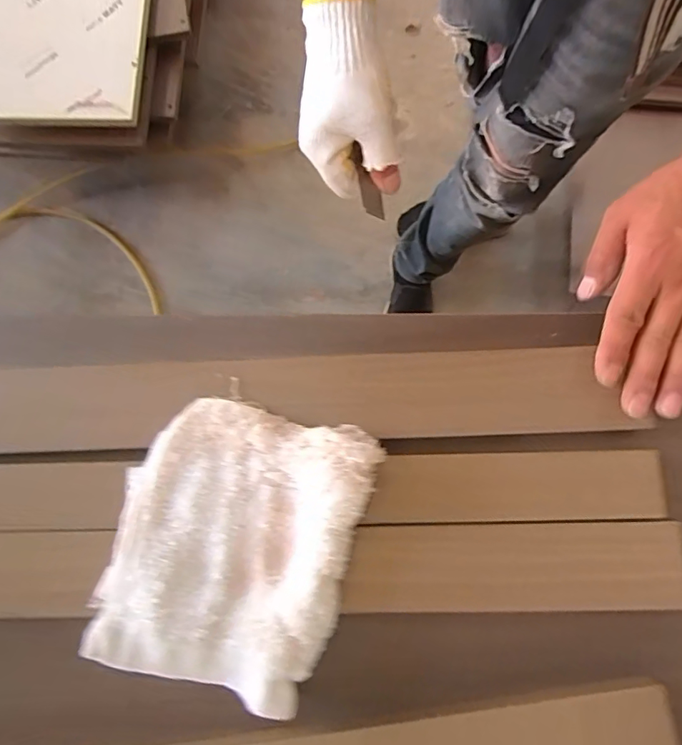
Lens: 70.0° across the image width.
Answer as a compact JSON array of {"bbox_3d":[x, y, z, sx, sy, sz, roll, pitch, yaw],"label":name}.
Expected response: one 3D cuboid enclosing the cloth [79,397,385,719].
[{"bbox_3d":[-0.071,0.108,0.313,0.152,0.053,0.170,16,79,4],"label":"cloth"}]

